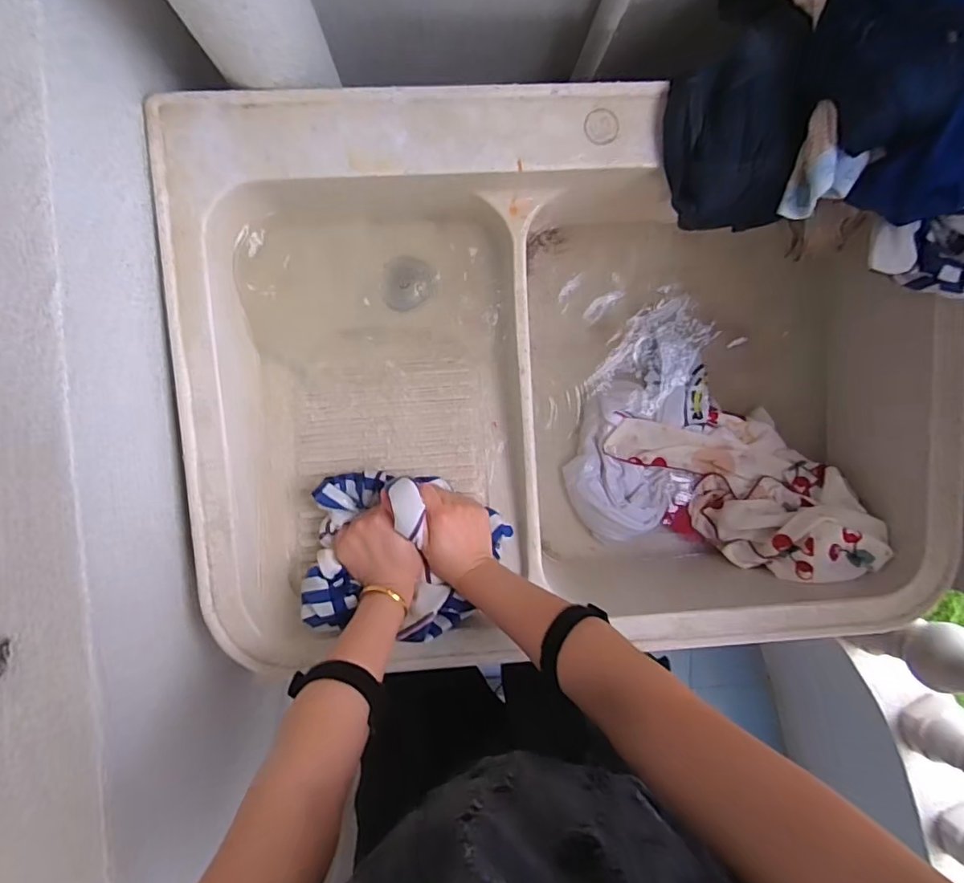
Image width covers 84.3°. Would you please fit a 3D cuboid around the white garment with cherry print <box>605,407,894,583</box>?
[{"bbox_3d":[0.348,0.049,0.684,0.313,0.115,0.176,42,91,-6],"label":"white garment with cherry print"}]

